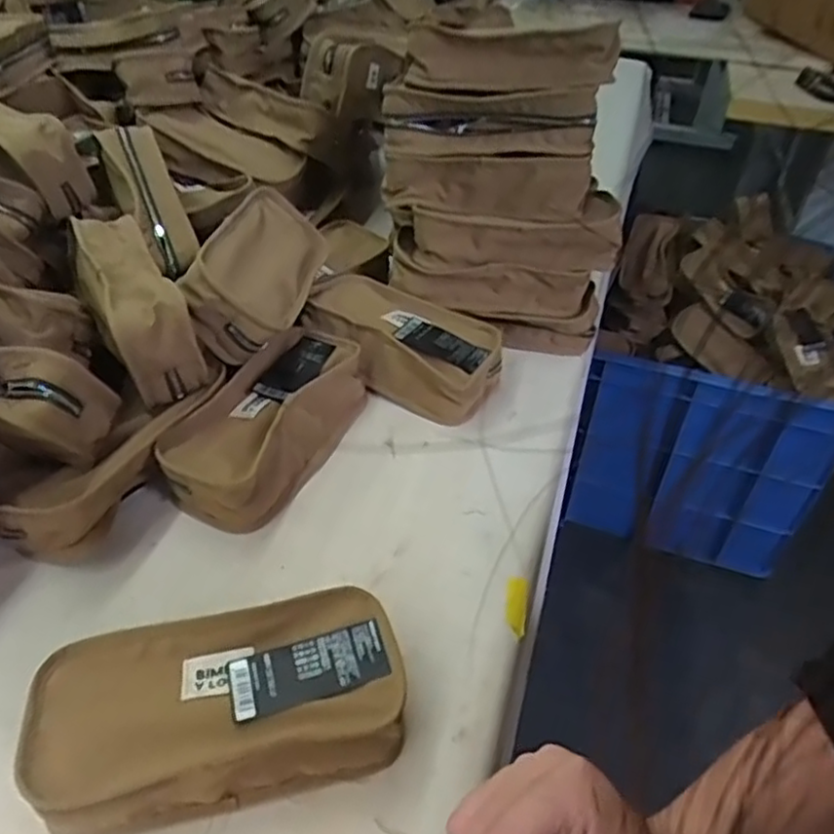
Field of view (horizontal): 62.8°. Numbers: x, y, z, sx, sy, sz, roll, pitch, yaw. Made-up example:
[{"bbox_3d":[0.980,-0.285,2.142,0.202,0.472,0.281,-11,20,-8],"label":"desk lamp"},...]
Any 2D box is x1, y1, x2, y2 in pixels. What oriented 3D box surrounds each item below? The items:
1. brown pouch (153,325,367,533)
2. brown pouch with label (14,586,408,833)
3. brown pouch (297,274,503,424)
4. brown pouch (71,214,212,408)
[{"bbox_3d":[-0.117,0.001,0.553,0.097,0.052,0.192,16,44,16],"label":"brown pouch"},{"bbox_3d":[-0.104,0.160,0.375,0.187,0.053,0.092,-10,43,-12],"label":"brown pouch with label"},{"bbox_3d":[-0.015,-0.068,0.628,0.192,0.053,0.096,24,47,23],"label":"brown pouch"},{"bbox_3d":[-0.228,-0.092,0.552,0.060,0.076,0.182,-21,47,-25],"label":"brown pouch"}]

